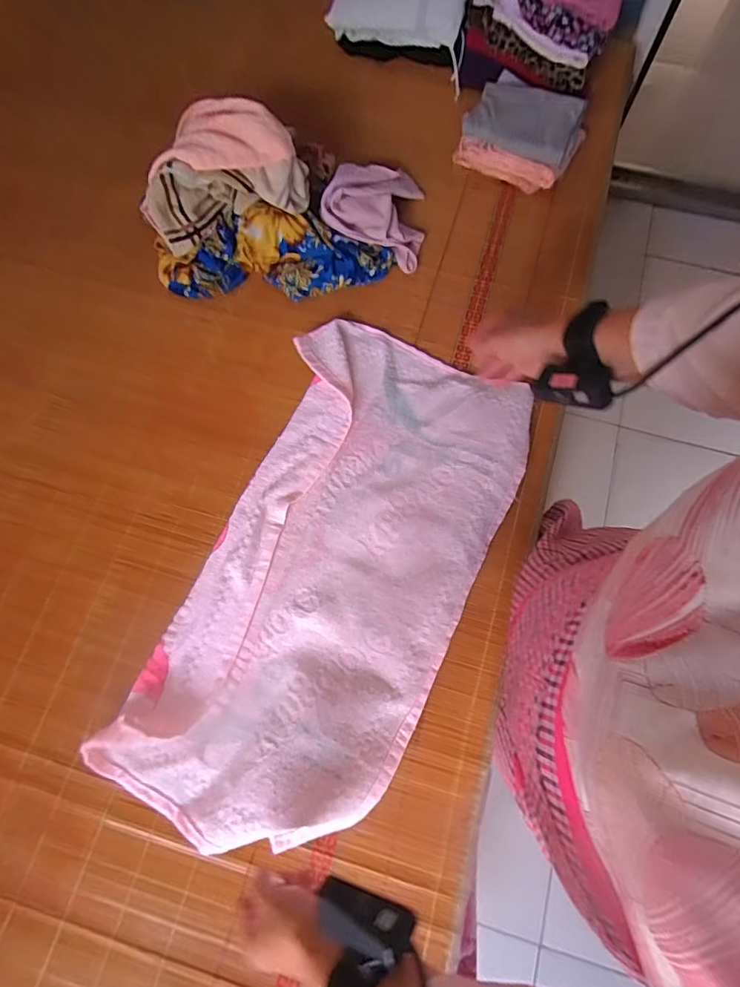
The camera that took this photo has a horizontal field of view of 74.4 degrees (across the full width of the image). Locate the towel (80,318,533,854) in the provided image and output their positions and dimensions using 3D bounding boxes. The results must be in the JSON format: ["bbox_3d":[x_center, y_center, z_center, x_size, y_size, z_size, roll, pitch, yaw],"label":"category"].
[{"bbox_3d":[-0.039,0.089,0.661,0.368,0.046,0.706,21,75,8],"label":"towel"}]

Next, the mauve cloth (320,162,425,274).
[{"bbox_3d":[0.013,-0.487,0.830,0.176,0.033,0.177,17,78,-12],"label":"mauve cloth"}]

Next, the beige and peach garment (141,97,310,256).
[{"bbox_3d":[-0.242,-0.522,0.760,0.249,0.099,0.204,-19,74,-5],"label":"beige and peach garment"}]

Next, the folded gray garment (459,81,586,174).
[{"bbox_3d":[0.276,-0.662,0.856,0.181,0.033,0.146,24,75,9],"label":"folded gray garment"}]

